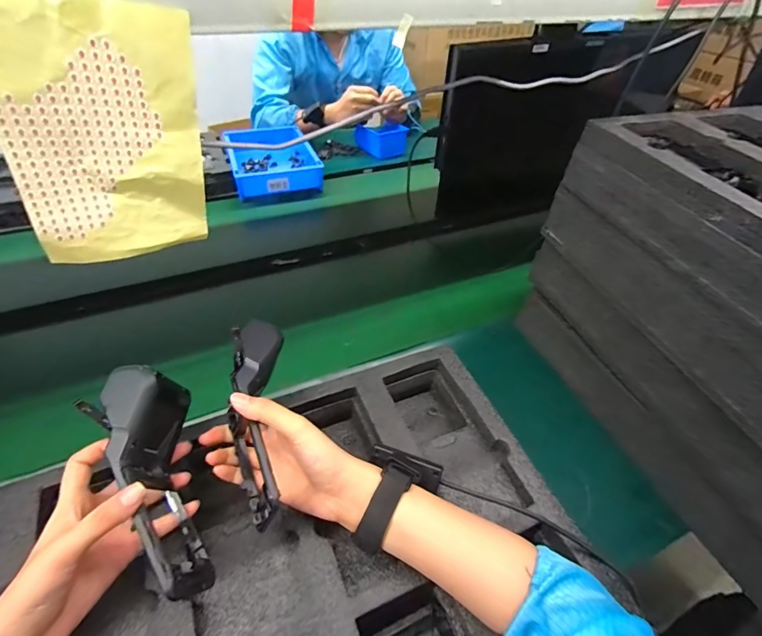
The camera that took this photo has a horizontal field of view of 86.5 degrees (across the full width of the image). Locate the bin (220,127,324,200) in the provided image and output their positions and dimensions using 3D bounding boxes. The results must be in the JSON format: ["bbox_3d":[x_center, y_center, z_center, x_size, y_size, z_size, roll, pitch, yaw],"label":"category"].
[{"bbox_3d":[-0.287,-0.419,1.069,0.211,0.061,0.324,-13,45,-15],"label":"bin"}]

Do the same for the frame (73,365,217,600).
[{"bbox_3d":[-0.184,0.130,0.331,0.060,0.082,0.179,-19,72,-21],"label":"frame"}]

